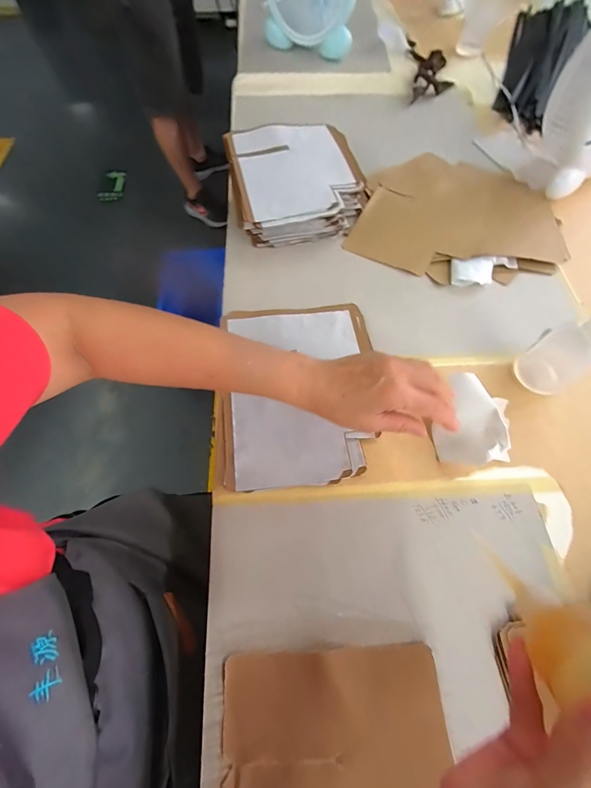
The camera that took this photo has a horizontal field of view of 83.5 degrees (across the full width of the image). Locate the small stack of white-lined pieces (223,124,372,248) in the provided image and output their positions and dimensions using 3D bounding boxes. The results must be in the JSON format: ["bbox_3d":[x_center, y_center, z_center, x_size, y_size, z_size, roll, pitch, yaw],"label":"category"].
[{"bbox_3d":[0.003,-0.375,0.576,0.224,0.059,0.247,-11,65,-5],"label":"small stack of white-lined pieces"}]

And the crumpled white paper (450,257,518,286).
[{"bbox_3d":[0.297,-0.192,0.520,0.110,0.013,0.048,-2,64,-1],"label":"crumpled white paper"}]

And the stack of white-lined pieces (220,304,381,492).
[{"bbox_3d":[0.005,-0.010,0.430,0.199,0.016,0.252,-4,66,-2],"label":"stack of white-lined pieces"}]

